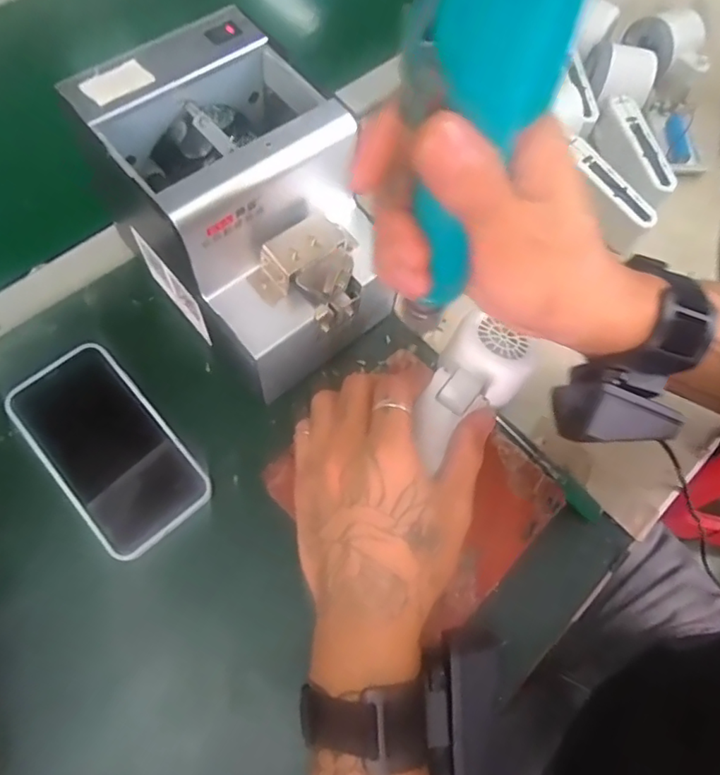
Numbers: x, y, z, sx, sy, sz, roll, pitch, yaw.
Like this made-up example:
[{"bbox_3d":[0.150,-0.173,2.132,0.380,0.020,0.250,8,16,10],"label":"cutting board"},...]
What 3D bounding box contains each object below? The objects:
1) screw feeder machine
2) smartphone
[{"bbox_3d":[-0.071,-0.107,0.364,0.126,0.147,0.172,-39,74,-17],"label":"screw feeder machine"},{"bbox_3d":[-0.170,0.039,0.375,0.075,0.009,0.146,-39,74,-18],"label":"smartphone"}]

